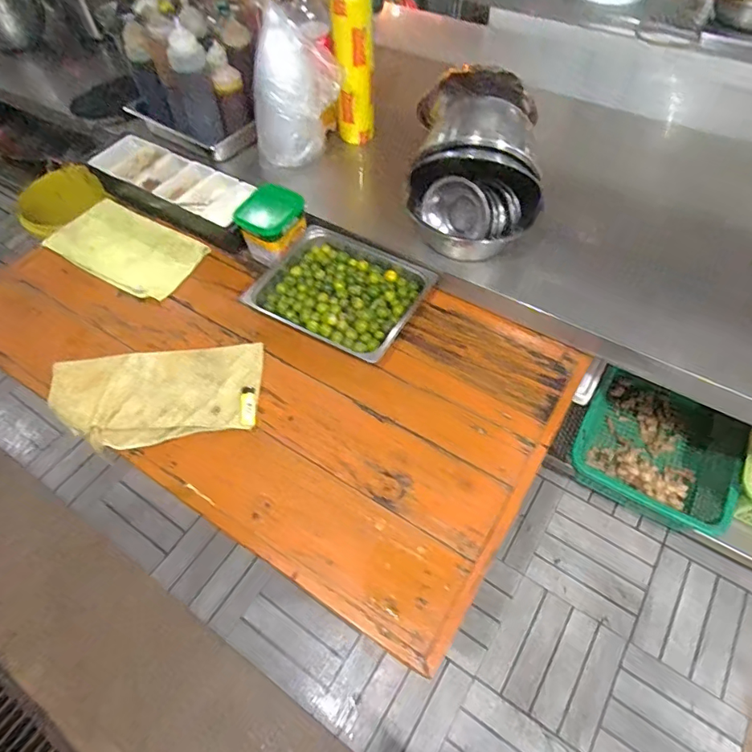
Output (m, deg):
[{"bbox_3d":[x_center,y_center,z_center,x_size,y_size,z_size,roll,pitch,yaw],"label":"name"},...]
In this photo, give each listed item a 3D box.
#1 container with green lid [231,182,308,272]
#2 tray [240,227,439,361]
[{"bbox_3d":[-0.229,-0.339,1.062,0.122,0.100,0.132,30,62,19],"label":"container with green lid"},{"bbox_3d":[-0.068,-0.191,1.029,0.336,0.047,0.277,24,60,16],"label":"tray"}]

